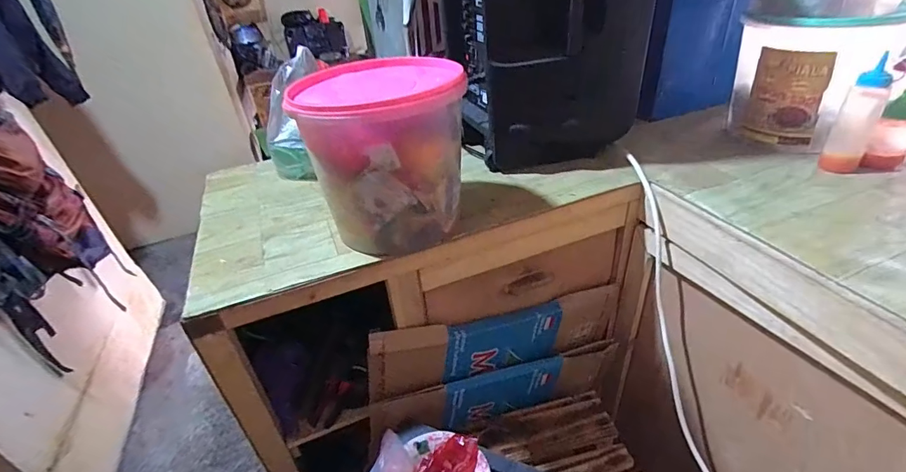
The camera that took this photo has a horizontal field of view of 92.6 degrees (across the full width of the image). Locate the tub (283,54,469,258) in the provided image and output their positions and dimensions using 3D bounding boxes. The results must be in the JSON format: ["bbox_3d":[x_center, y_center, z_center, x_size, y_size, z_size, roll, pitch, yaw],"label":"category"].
[{"bbox_3d":[-0.110,-0.125,0.687,0.209,0.240,0.215,-21,37,-18],"label":"tub"}]

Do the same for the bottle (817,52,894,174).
[{"bbox_3d":[0.691,-0.203,0.739,0.058,0.182,0.054,24,46,38],"label":"bottle"}]

